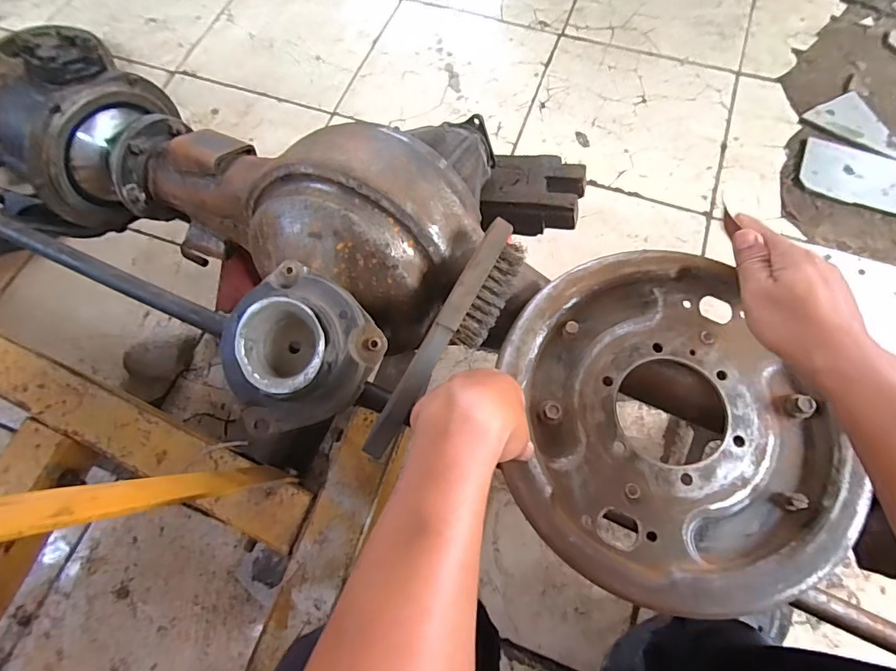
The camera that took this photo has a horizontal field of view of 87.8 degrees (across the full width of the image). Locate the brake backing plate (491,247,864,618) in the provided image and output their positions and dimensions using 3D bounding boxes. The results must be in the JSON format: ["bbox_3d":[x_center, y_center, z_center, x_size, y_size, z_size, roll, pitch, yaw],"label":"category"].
[{"bbox_3d":[0.175,0.072,0.394,0.256,0.027,0.290,-25,72,-8],"label":"brake backing plate"}]

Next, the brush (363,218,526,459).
[{"bbox_3d":[0.001,0.003,0.411,0.046,0.022,0.230,33,81,11],"label":"brush"}]

